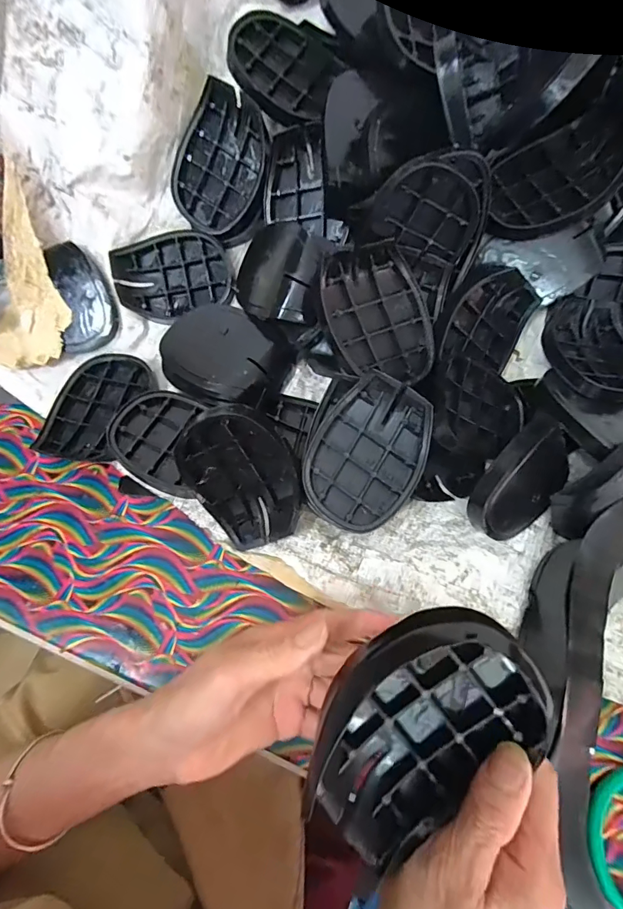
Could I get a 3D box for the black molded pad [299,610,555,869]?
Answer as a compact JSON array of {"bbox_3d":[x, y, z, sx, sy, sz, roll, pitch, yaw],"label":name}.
[{"bbox_3d":[0.055,0.137,0.219,0.123,0.041,0.085,-37,73,-10],"label":"black molded pad"}]

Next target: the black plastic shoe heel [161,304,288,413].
[{"bbox_3d":[-0.082,-0.094,0.409,0.131,0.029,0.091,34,69,13],"label":"black plastic shoe heel"}]

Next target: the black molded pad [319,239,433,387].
[{"bbox_3d":[0.057,-0.117,0.369,0.092,0.025,0.115,-21,106,-15],"label":"black molded pad"}]

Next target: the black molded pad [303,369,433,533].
[{"bbox_3d":[0.045,-0.001,0.342,0.088,0.035,0.116,24,74,10],"label":"black molded pad"}]

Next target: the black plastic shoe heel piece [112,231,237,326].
[{"bbox_3d":[-0.143,-0.189,0.444,0.121,0.022,0.084,-14,91,10],"label":"black plastic shoe heel piece"}]

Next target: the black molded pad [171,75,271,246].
[{"bbox_3d":[-0.088,-0.284,0.421,0.094,0.021,0.123,23,107,5],"label":"black molded pad"}]

